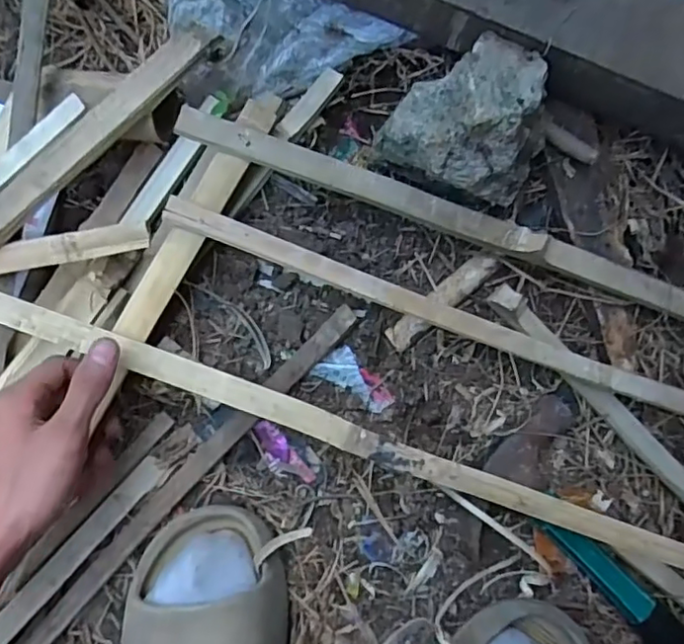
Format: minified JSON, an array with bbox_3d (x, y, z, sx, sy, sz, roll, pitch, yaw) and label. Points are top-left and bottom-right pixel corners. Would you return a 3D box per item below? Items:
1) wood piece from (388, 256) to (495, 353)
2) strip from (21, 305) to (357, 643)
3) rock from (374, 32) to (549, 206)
[{"bbox_3d":[0.075,-0.016,0.458,0.099,0.010,0.020,-40,89,-3],"label":"wood piece"},{"bbox_3d":[-0.144,0.149,0.455,0.020,0.011,0.429,43,91,16],"label":"strip"},{"bbox_3d":[0.090,-0.132,0.415,0.104,0.097,0.088,40,87,0],"label":"rock"}]

